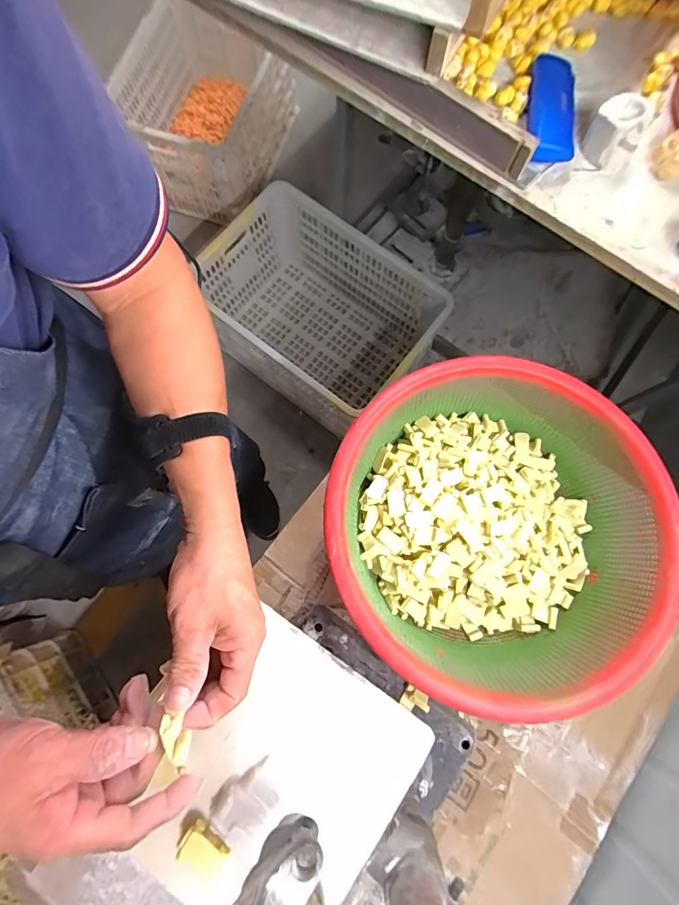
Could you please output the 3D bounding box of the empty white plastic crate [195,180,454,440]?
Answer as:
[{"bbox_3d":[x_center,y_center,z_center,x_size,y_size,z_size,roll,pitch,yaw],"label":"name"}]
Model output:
[{"bbox_3d":[-0.067,-0.383,1.165,0.613,0.299,0.415,36,80,7],"label":"empty white plastic crate"}]

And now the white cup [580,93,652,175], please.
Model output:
[{"bbox_3d":[0.334,-0.387,0.484,0.060,0.055,0.060,0,77,0],"label":"white cup"}]

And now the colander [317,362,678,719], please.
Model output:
[{"bbox_3d":[0.198,0.101,0.556,0.421,0.139,0.403,0,77,0],"label":"colander"}]

